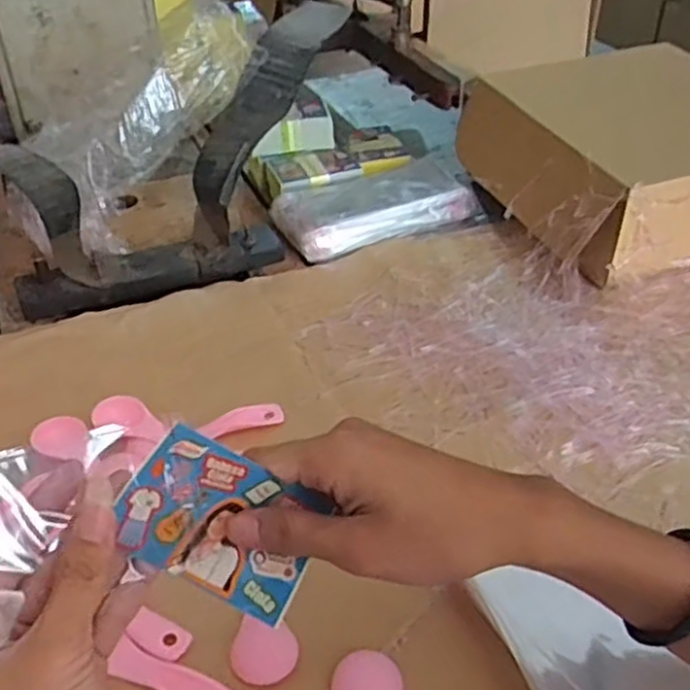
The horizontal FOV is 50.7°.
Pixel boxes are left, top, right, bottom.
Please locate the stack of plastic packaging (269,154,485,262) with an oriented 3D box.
[{"bbox_3d":[0.031,-0.144,0.753,0.203,0.032,0.100,-17,42,-19],"label":"stack of plastic packaging"}]

